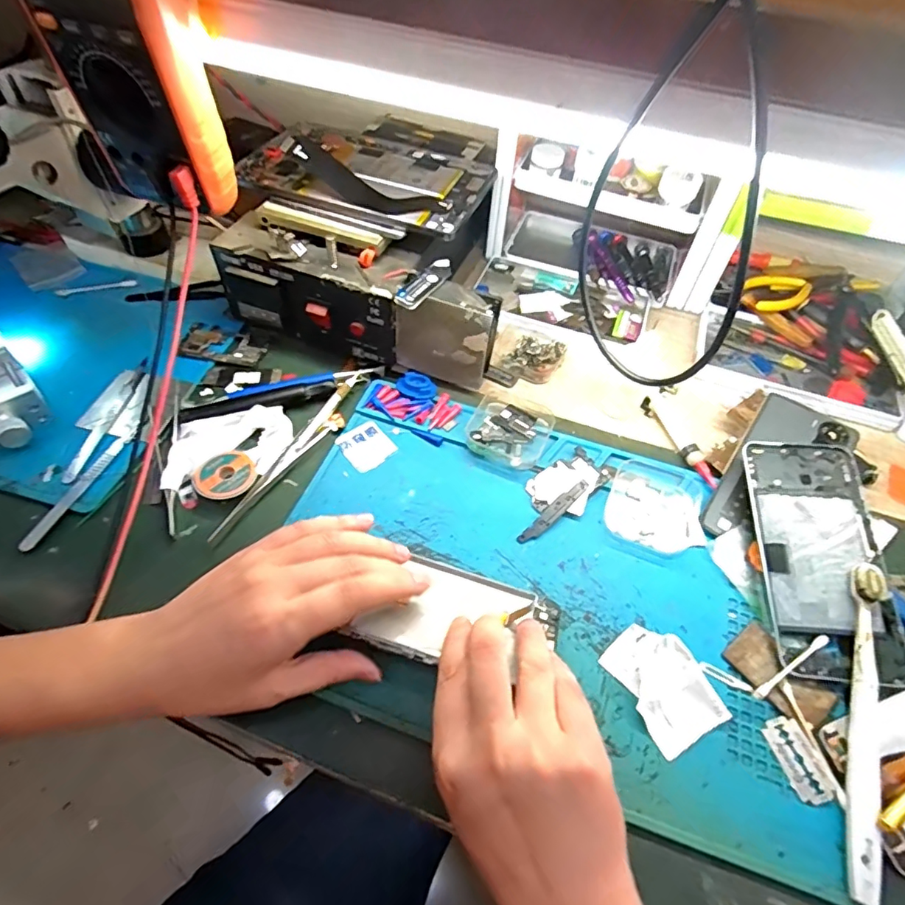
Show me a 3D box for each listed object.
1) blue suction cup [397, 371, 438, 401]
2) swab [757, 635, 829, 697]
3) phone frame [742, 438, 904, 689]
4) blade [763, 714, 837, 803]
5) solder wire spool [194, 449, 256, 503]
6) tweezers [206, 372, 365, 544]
[{"bbox_3d":[-0.032,-0.057,0.447,0.028,0.008,0.036,-34,62,-25],"label":"blue suction cup"},{"bbox_3d":[0.214,0.133,0.323,0.065,0.008,0.006,-24,58,-22],"label":"swab"},{"bbox_3d":[0.254,0.067,0.359,0.078,0.009,0.166,3,62,7],"label":"phone frame"},{"bbox_3d":[0.199,0.176,0.296,0.022,0.004,0.042,-17,52,-3],"label":"blade"},{"bbox_3d":[-0.169,0.017,0.383,0.042,0.008,0.038,-38,64,-26],"label":"solder wire spool"},{"bbox_3d":[-0.121,-0.002,0.401,0.015,0.007,0.181,24,56,13],"label":"tweezers"}]

